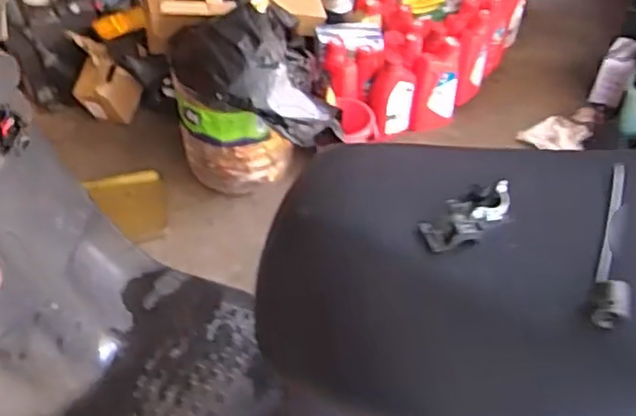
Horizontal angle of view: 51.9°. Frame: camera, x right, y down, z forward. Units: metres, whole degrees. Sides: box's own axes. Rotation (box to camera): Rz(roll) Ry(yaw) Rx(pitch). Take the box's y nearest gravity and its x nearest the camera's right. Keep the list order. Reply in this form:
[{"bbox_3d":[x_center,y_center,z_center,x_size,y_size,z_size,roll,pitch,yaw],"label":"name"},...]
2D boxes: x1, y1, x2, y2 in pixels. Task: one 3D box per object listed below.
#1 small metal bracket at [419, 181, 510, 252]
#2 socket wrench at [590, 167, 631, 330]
[{"bbox_3d":[0.109,0.005,0.454,0.076,0.015,0.032,-25,51,-23],"label":"small metal bracket"},{"bbox_3d":[0.201,0.018,0.433,0.022,0.015,0.149,18,48,15],"label":"socket wrench"}]

